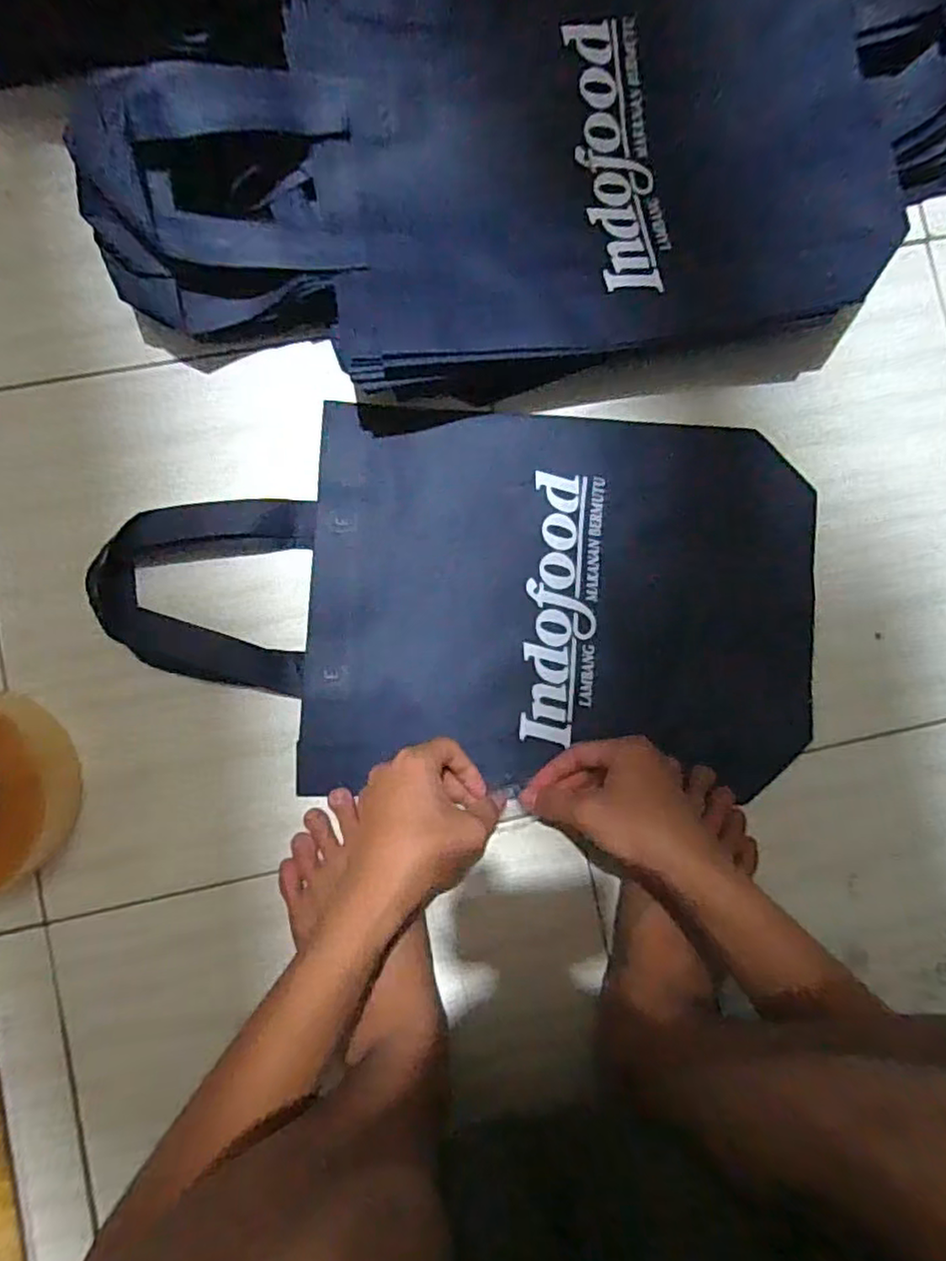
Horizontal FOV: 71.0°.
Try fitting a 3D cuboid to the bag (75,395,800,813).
[{"bbox_3d":[0.004,-0.026,0.512,0.528,0.021,0.277,2,86,-4],"label":"bag"}]

